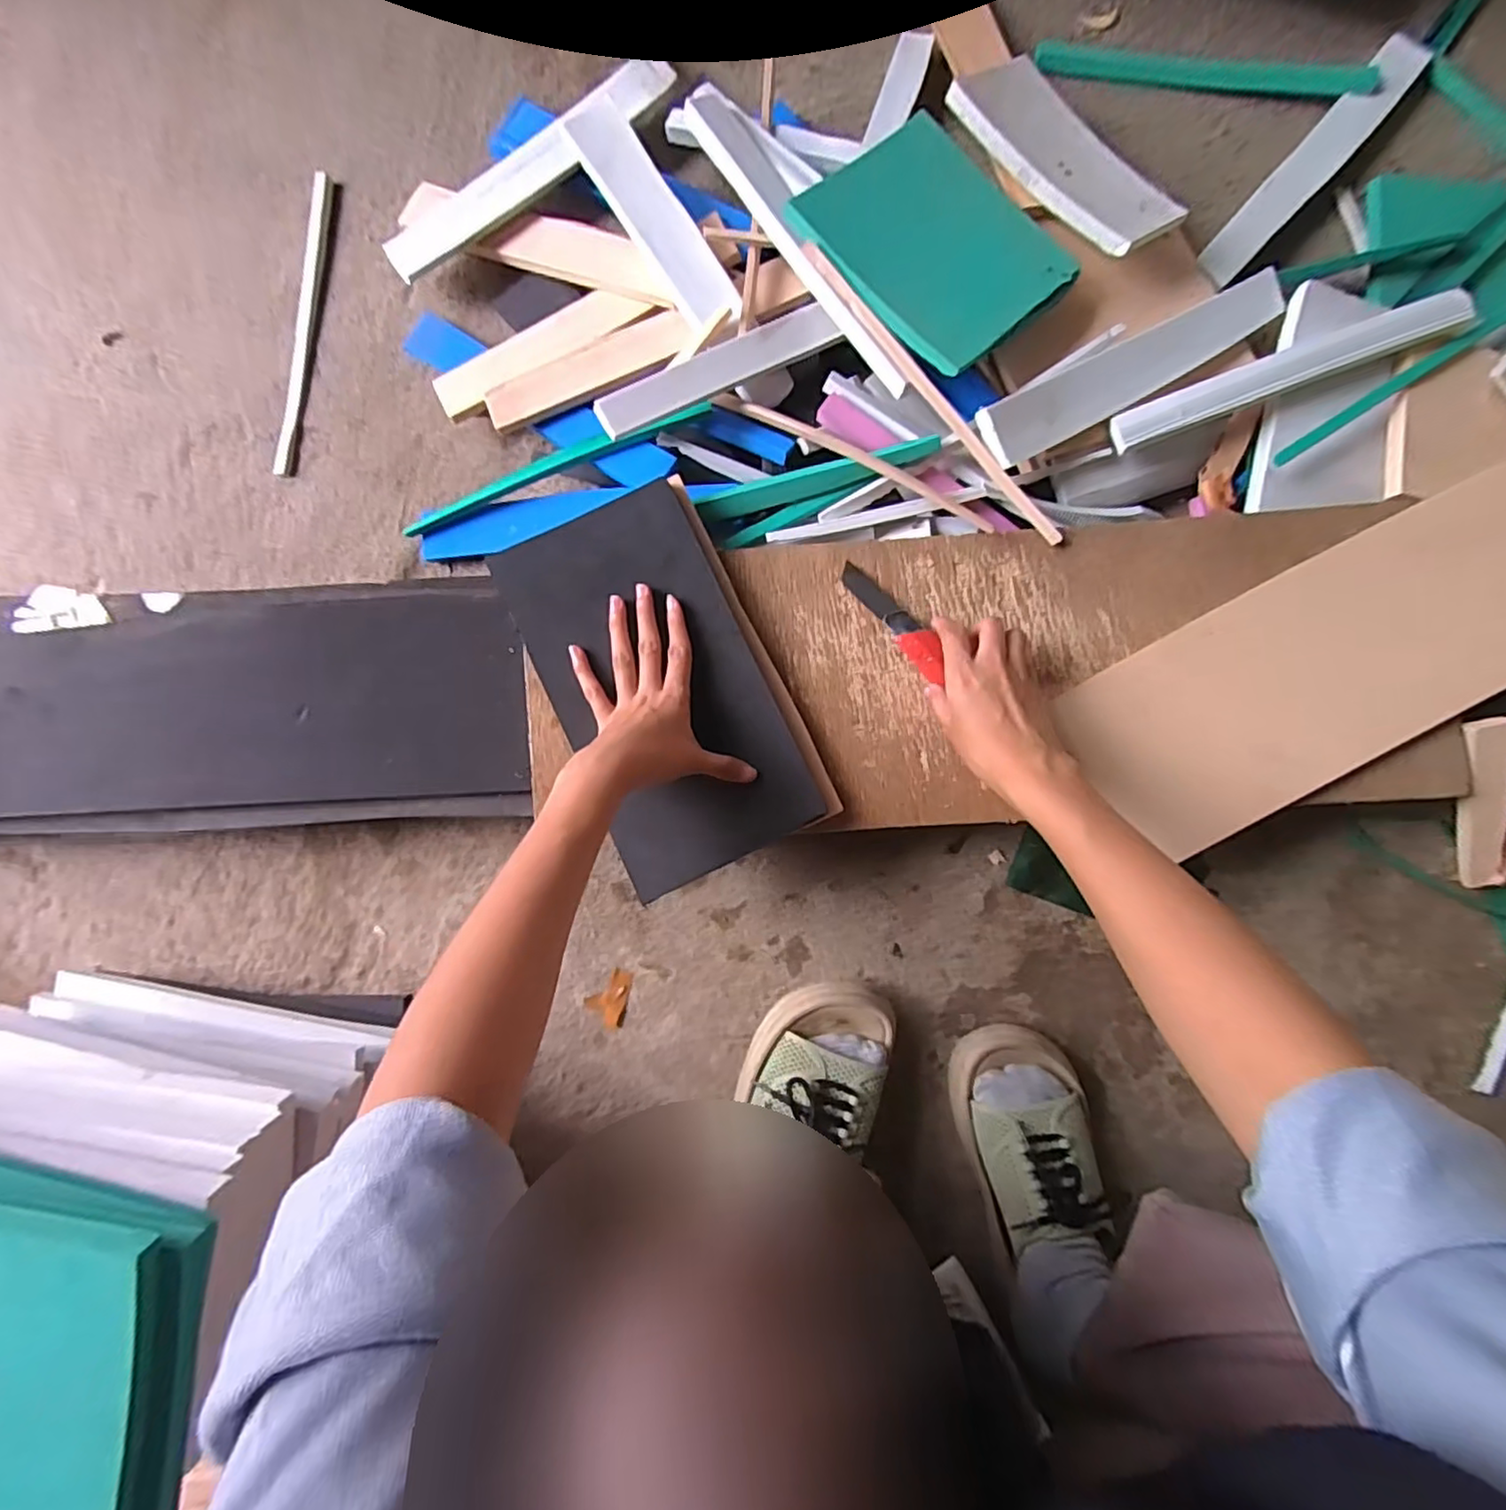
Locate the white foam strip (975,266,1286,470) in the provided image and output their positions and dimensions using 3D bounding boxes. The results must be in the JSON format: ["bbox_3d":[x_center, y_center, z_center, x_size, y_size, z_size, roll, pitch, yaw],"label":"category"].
[{"bbox_3d":[0.297,-0.301,0.494,0.271,0.013,0.047,-29,91,-6],"label":"white foam strip"}]

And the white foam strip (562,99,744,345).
[{"bbox_3d":[-0.080,-0.437,0.516,0.045,0.014,0.220,-34,89,22],"label":"white foam strip"}]

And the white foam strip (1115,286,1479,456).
[{"bbox_3d":[0.411,-0.298,0.491,0.275,0.016,0.033,-20,86,1],"label":"white foam strip"}]

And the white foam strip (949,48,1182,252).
[{"bbox_3d":[0.243,-0.476,0.499,0.070,0.018,0.199,-39,86,0],"label":"white foam strip"}]

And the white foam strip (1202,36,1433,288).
[{"bbox_3d":[0.483,-0.512,0.547,0.041,0.007,0.287,41,87,21],"label":"white foam strip"}]

